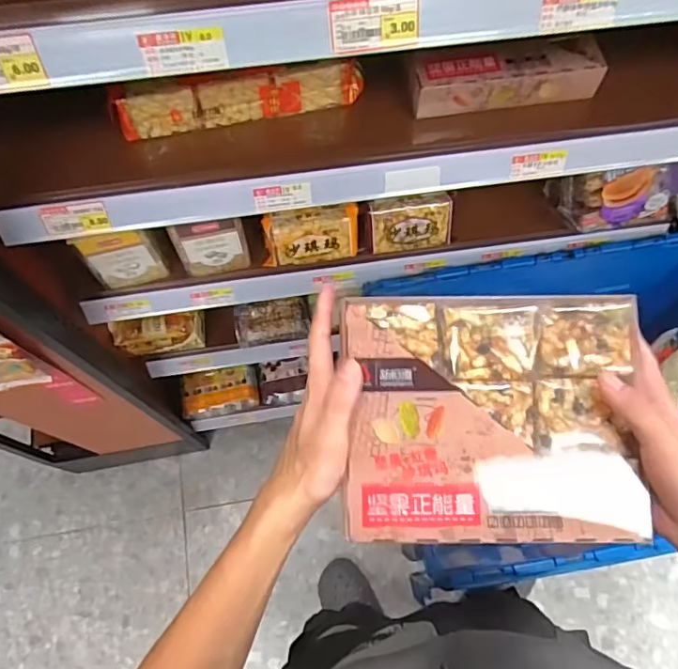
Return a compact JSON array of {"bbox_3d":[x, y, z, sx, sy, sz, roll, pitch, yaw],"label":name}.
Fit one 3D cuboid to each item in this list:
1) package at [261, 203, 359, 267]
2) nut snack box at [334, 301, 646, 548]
[{"bbox_3d":[-0.039,-0.140,0.775,0.131,0.059,0.058,-5,69,-2],"label":"package"},{"bbox_3d":[0.108,0.057,0.388,0.200,0.036,0.166,0,70,0],"label":"nut snack box"}]

